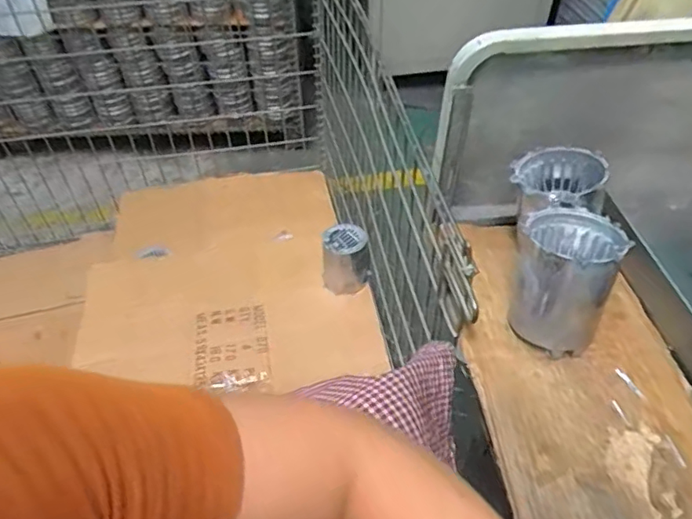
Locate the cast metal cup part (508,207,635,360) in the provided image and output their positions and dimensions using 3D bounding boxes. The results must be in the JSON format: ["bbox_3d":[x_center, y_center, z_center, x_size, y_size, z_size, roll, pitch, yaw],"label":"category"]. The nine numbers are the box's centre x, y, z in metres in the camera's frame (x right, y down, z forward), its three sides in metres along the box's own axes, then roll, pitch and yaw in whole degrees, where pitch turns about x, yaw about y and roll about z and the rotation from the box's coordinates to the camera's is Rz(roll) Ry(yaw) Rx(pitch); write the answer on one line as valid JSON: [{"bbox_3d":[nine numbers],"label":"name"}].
[{"bbox_3d":[0.218,0.022,0.567,0.086,0.123,0.107,10,48,10],"label":"cast metal cup part"}]

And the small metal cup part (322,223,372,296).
[{"bbox_3d":[0.000,0.002,1.140,0.094,0.130,0.095,-4,47,-3],"label":"small metal cup part"}]

